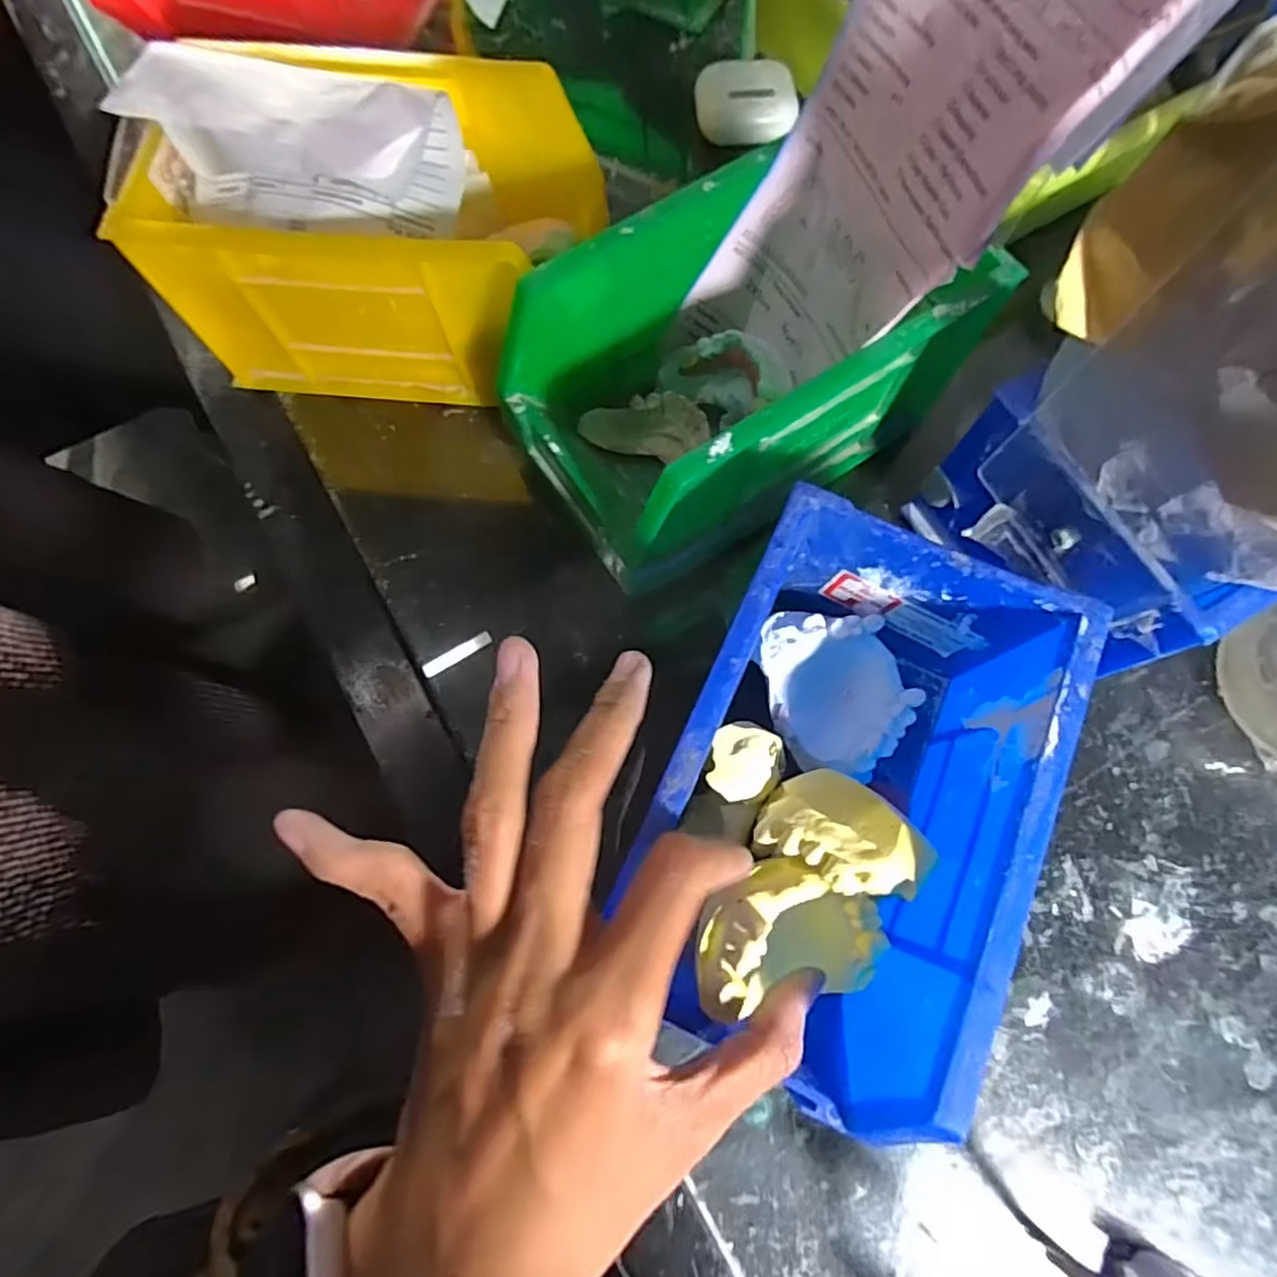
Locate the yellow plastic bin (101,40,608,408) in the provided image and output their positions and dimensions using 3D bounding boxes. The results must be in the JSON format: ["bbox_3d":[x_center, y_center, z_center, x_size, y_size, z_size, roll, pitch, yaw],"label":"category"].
[{"bbox_3d":[-0.104,-0.172,0.285,0.162,0.085,0.096,3,73,1],"label":"yellow plastic bin"}]

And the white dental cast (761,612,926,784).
[{"bbox_3d":[0.075,0.019,0.245,0.054,0.018,0.061,-12,74,-4],"label":"white dental cast"}]

